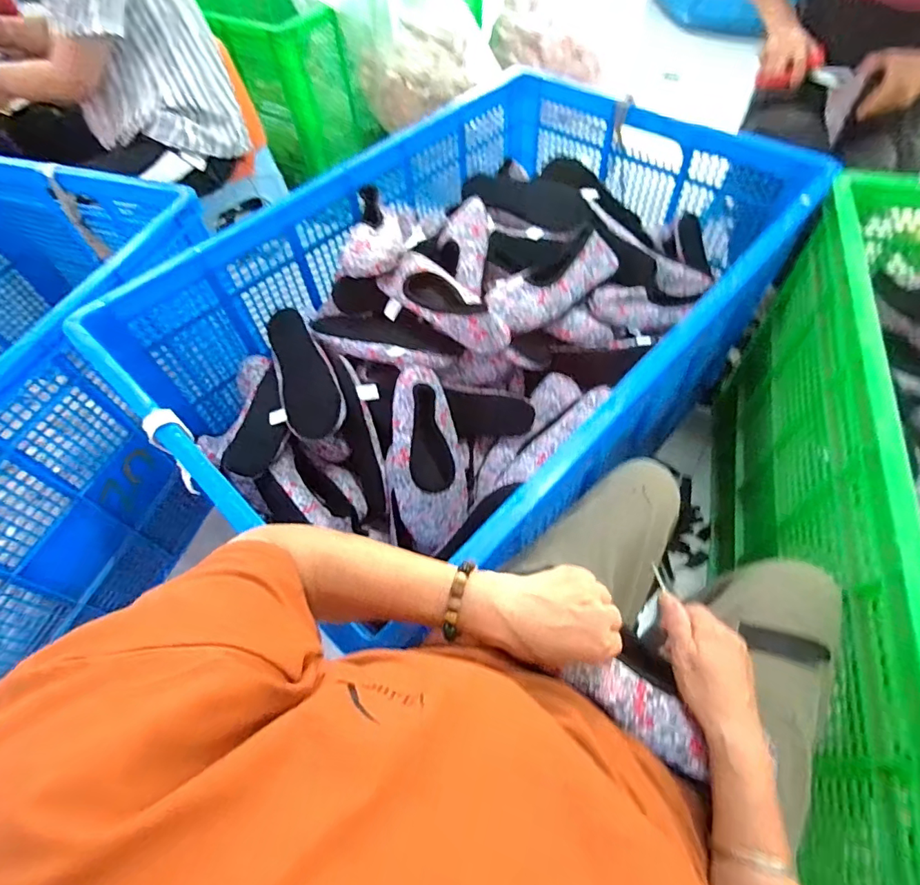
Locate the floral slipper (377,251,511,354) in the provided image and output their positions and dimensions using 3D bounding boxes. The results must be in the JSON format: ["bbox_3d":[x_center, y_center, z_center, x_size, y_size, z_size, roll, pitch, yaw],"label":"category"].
[{"bbox_3d":[-0.026,-0.221,0.765,0.243,0.057,0.094,38,67,25],"label":"floral slipper"}]

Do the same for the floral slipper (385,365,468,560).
[{"bbox_3d":[-0.051,0.022,0.748,0.114,0.070,0.266,-6,98,1],"label":"floral slipper"}]

